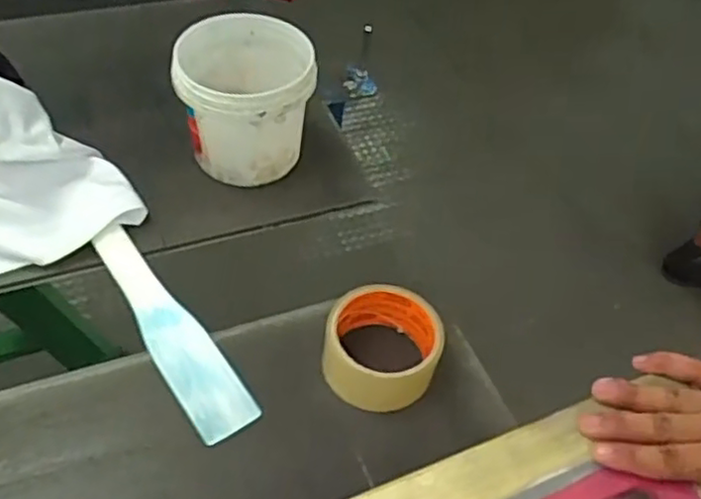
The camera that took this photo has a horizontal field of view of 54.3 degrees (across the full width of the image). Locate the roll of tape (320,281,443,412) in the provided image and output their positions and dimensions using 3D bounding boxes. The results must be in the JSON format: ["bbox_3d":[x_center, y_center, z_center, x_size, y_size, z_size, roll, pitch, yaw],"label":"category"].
[{"bbox_3d":[0.025,0.079,0.548,0.089,0.048,0.086,1,52,-1],"label":"roll of tape"}]

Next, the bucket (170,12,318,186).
[{"bbox_3d":[-0.097,-0.144,0.670,0.120,0.123,0.120,4,49,-4],"label":"bucket"}]

